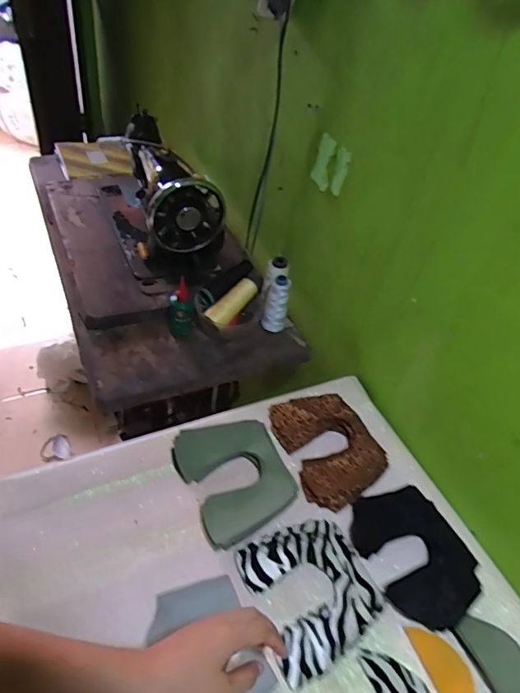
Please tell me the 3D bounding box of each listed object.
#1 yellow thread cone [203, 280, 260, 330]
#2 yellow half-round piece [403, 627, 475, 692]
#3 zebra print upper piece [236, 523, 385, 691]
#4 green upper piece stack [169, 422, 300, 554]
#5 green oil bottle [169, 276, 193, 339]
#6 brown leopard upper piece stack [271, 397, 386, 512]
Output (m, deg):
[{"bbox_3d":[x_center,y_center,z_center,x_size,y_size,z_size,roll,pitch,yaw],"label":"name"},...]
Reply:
[{"bbox_3d":[-0.046,-0.082,0.857,0.038,0.043,0.116,34,64,25],"label":"yellow thread cone"},{"bbox_3d":[0.214,0.371,0.535,0.047,0.005,0.107,-12,49,-22],"label":"yellow half-round piece"},{"bbox_3d":[0.065,0.293,0.566,0.148,0.017,0.151,-15,49,-20],"label":"zebra print upper piece"},{"bbox_3d":[-0.031,0.172,0.643,0.137,0.037,0.162,-16,51,-25],"label":"green upper piece stack"},{"bbox_3d":[-0.140,-0.058,0.831,0.044,0.098,0.031,0,45,-10],"label":"green oil bottle"},{"bbox_3d":[0.107,0.145,0.709,0.137,0.024,0.171,-15,50,-24],"label":"brown leopard upper piece stack"}]

